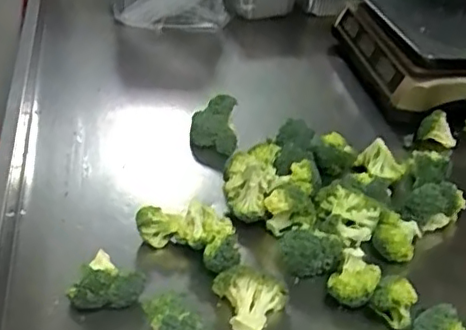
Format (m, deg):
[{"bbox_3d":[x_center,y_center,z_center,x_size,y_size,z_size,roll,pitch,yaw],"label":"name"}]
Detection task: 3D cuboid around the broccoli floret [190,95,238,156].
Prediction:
[{"bbox_3d":[-0.026,-0.055,0.839,0.061,0.063,0.055,2,35,-4],"label":"broccoli floret"}]

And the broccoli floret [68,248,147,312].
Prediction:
[{"bbox_3d":[-0.117,0.116,0.601,0.062,0.055,0.057,12,35,12],"label":"broccoli floret"}]

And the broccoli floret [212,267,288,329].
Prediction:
[{"bbox_3d":[0.014,0.129,0.592,0.068,0.048,0.047,7,35,5],"label":"broccoli floret"}]

